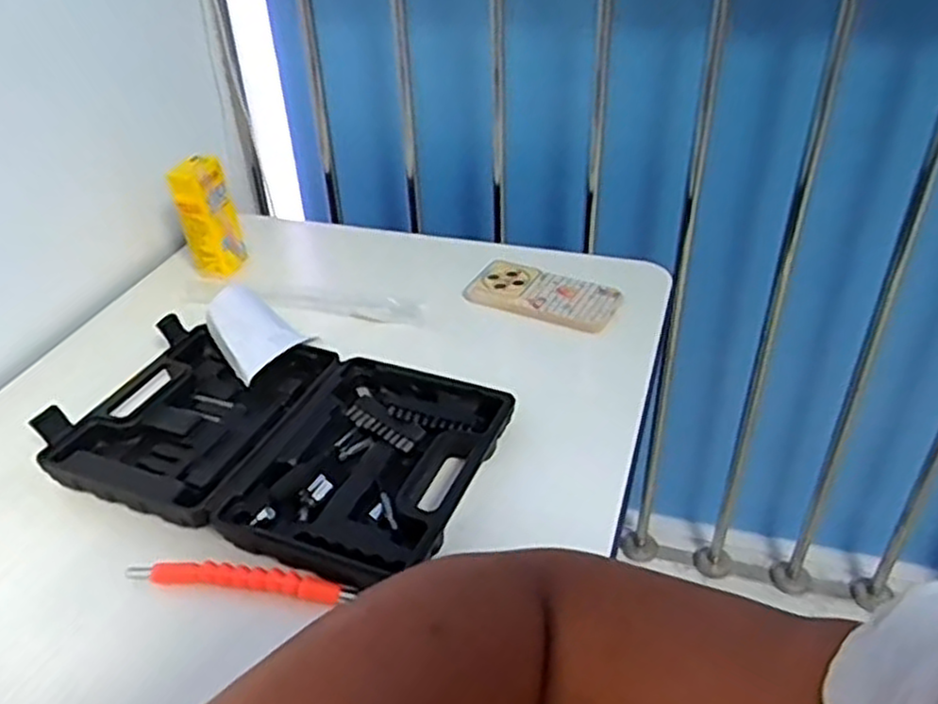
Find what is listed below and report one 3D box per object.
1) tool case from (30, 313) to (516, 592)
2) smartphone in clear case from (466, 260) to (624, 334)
[{"bbox_3d":[-0.157,0.068,0.626,0.336,0.033,0.208,12,38,20],"label":"tool case"},{"bbox_3d":[0.079,-0.061,0.803,0.153,0.019,0.072,17,40,25],"label":"smartphone in clear case"}]

